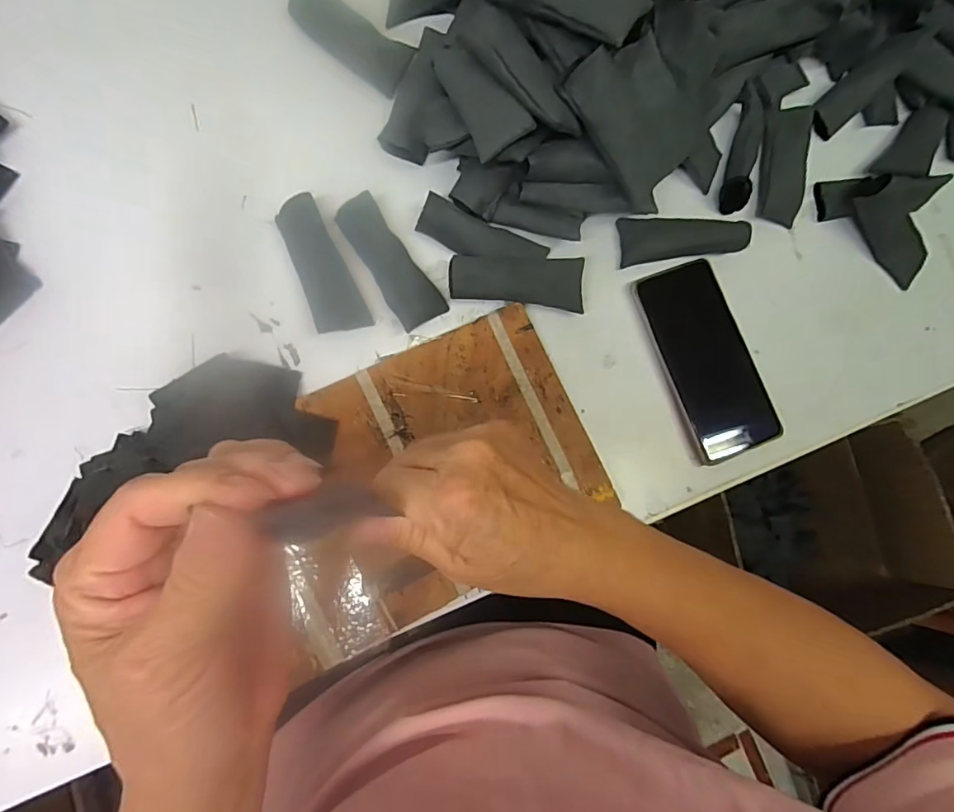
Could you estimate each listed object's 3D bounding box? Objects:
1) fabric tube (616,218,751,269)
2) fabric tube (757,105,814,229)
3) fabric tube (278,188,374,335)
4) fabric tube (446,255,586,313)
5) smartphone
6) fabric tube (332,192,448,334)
[{"bbox_3d":[0.171,-0.140,0.422,0.101,0.027,0.038,-3,82,-9],"label":"fabric tube"},{"bbox_3d":[0.270,-0.213,0.448,0.039,0.026,0.097,4,84,-8],"label":"fabric tube"},{"bbox_3d":[-0.117,-0.104,0.379,0.037,0.013,0.102,-24,86,-11],"label":"fabric tube"},{"bbox_3d":[0.032,-0.096,0.391,0.104,0.025,0.037,2,81,-8],"label":"fabric tube"},{"bbox_3d":[0.189,-0.039,0.418,0.074,0.014,0.159,-20,85,-11],"label":"smartphone"},{"bbox_3d":[-0.066,-0.108,0.382,0.037,0.013,0.102,-37,88,-12],"label":"fabric tube"}]

